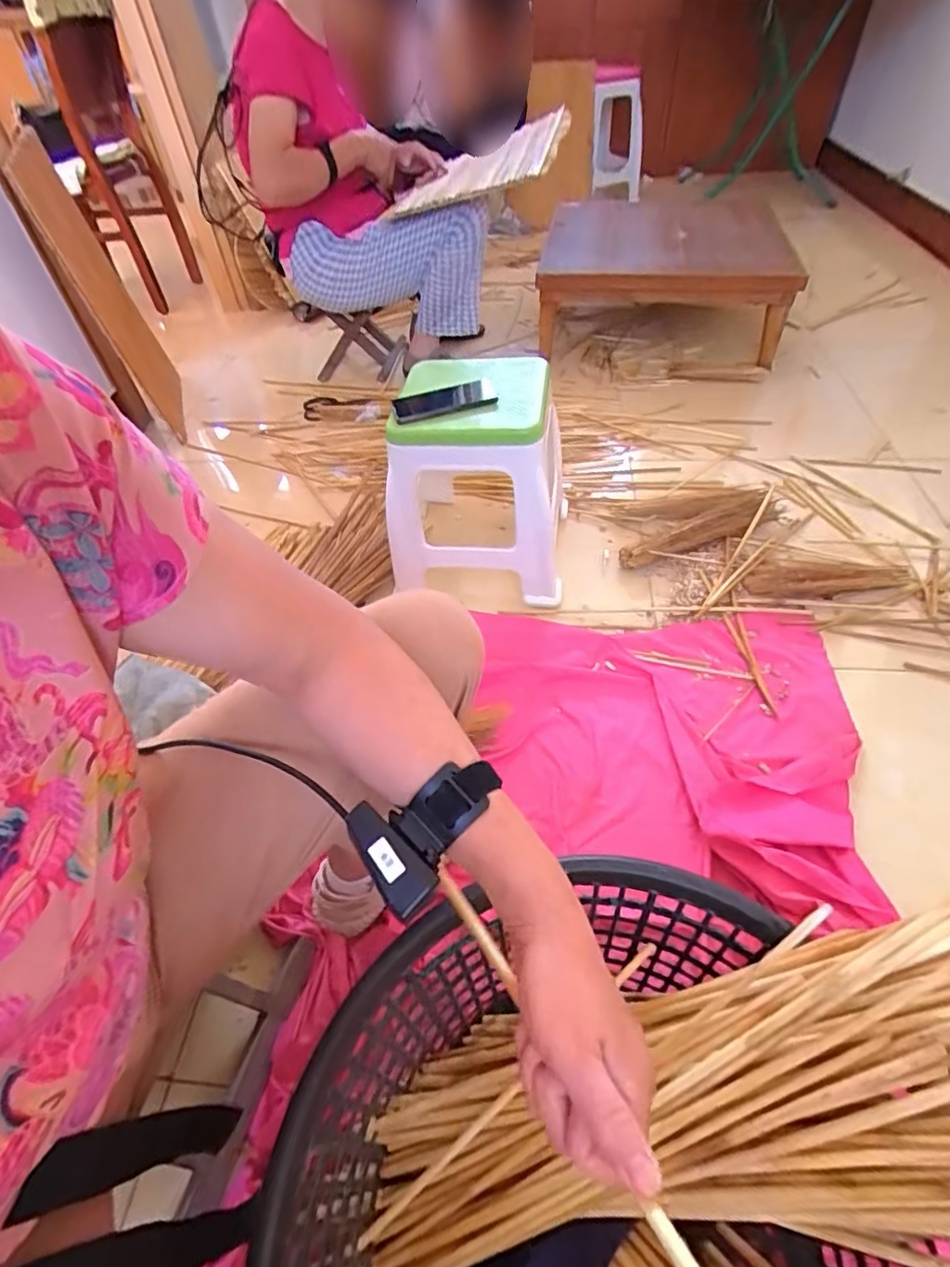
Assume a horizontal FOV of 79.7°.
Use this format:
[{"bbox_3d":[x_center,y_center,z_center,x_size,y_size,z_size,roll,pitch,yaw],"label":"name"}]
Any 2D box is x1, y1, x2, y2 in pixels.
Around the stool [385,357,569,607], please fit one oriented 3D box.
[{"bbox_3d":[0.015,-0.273,1.009,0.289,0.327,0.256,8,51,10],"label":"stool"}]

